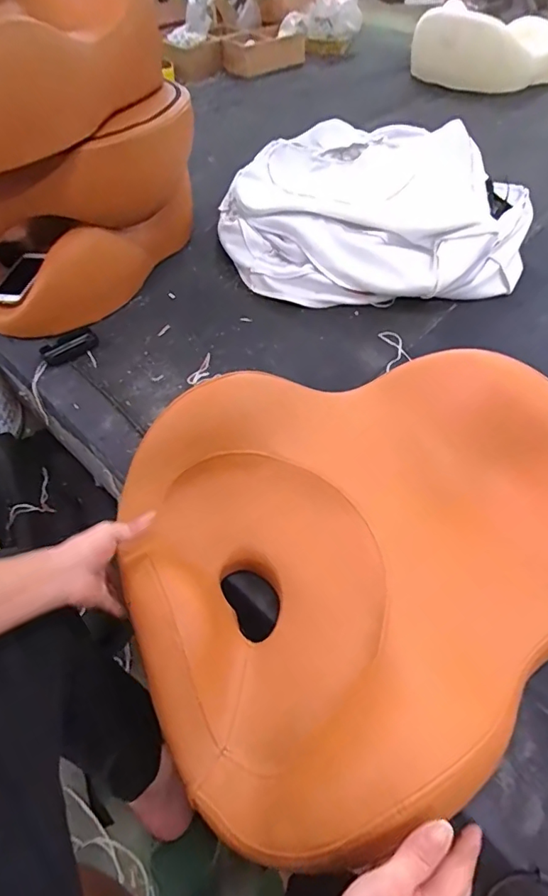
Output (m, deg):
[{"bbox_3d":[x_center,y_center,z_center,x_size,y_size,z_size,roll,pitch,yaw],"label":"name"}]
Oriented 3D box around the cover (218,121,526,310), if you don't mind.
[{"bbox_3d":[0.215,-0.534,1.155,0.660,0.157,0.576,-10,52,-5],"label":"cover"}]

